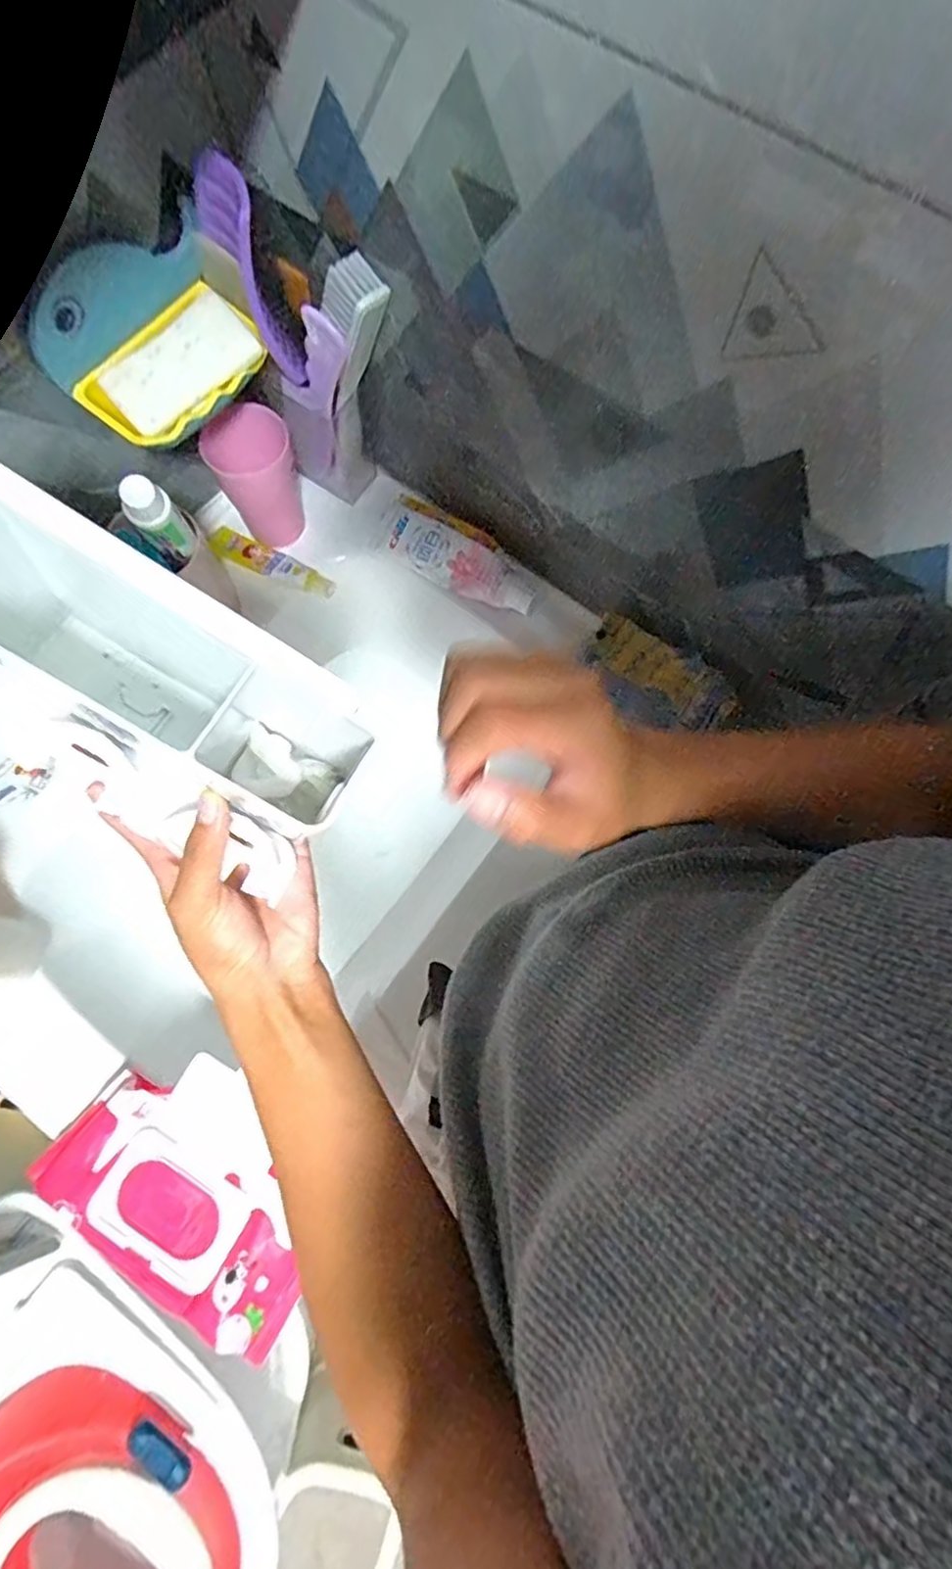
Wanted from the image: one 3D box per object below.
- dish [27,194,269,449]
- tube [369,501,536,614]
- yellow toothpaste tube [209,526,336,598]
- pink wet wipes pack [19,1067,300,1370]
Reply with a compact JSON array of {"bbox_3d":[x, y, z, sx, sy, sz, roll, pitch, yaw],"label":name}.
[{"bbox_3d":[-0.208,-0.308,0.444,0.088,0.065,0.147,37,76,9],"label":"dish"},{"bbox_3d":[-0.021,-0.209,0.616,0.172,0.024,0.048,33,76,8],"label":"tube"},{"bbox_3d":[-0.195,-0.209,0.622,0.129,0.026,0.034,23,75,5],"label":"yellow toothpaste tube"},{"bbox_3d":[-0.199,0.284,0.444,0.194,0.033,0.093,32,76,8],"label":"pink wet wipes pack"}]

